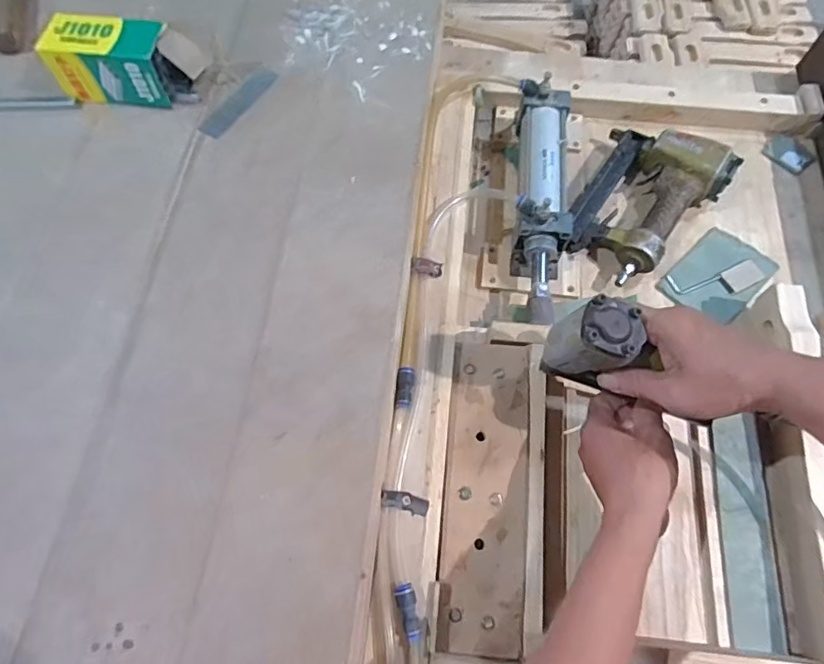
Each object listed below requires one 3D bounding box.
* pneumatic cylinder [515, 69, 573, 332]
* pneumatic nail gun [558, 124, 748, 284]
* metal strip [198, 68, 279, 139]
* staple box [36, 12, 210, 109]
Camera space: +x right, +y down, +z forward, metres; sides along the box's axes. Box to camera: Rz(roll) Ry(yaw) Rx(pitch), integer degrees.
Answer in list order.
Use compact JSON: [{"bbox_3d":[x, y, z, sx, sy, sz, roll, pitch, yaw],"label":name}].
[{"bbox_3d":[0.158,-0.161,0.615,0.065,0.077,0.319,5,68,2],"label":"pneumatic cylinder"},{"bbox_3d":[0.288,-0.176,0.645,0.153,0.054,0.225,39,74,15],"label":"pneumatic nail gun"},{"bbox_3d":[-0.189,-0.253,0.552,0.029,0.004,0.106,31,72,12],"label":"metal strip"},{"bbox_3d":[-0.298,-0.283,0.530,0.146,0.064,0.063,3,68,2],"label":"staple box"}]

